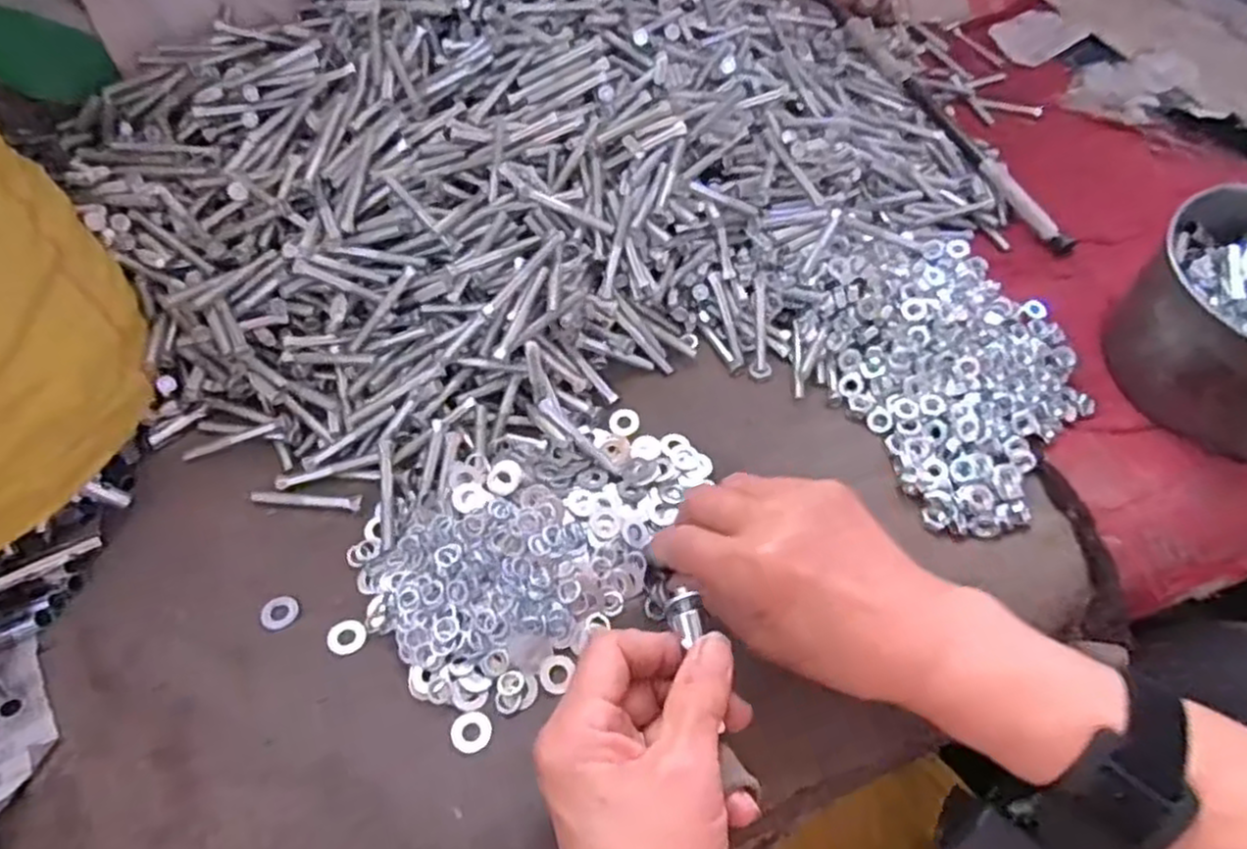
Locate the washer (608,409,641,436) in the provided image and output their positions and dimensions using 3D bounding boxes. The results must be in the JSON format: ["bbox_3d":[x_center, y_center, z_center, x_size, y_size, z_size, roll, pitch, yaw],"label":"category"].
[{"bbox_3d":[0.001,-0.002,0.411,0.017,0.004,0.018,-1,54,1],"label":"washer"}]

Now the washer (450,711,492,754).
[{"bbox_3d":[-0.066,0.135,0.318,0.016,0.004,0.017,-1,54,1],"label":"washer"}]

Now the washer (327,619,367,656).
[{"bbox_3d":[-0.130,0.099,0.340,0.017,0.004,0.017,-1,54,1],"label":"washer"}]

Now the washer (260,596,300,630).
[{"bbox_3d":[-0.165,0.090,0.348,0.017,0.004,0.017,-1,54,1],"label":"washer"}]

